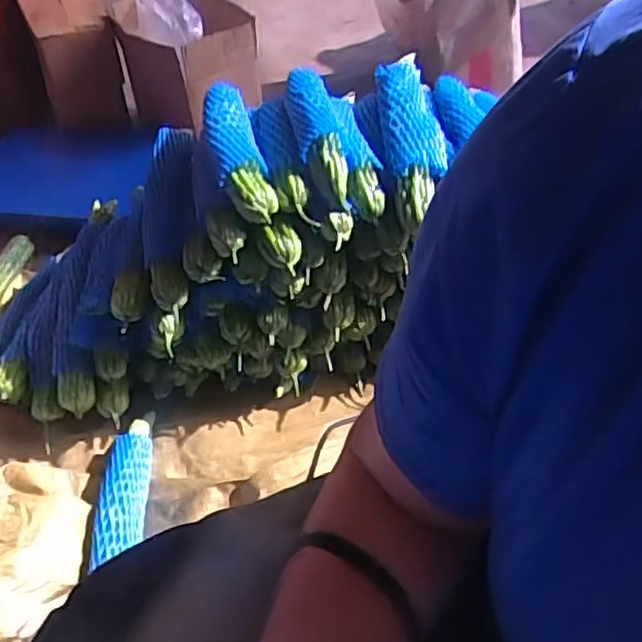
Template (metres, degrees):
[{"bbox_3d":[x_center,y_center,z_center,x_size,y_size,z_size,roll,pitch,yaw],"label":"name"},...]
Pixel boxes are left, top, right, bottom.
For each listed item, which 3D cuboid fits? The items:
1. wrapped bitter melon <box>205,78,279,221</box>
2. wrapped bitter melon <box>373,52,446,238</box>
[{"bbox_3d":[-0.108,-0.221,0.811,0.062,0.051,0.263,-13,48,-7],"label":"wrapped bitter melon"},{"bbox_3d":[0.114,-0.254,0.857,0.071,0.063,0.315,-5,48,0],"label":"wrapped bitter melon"}]

